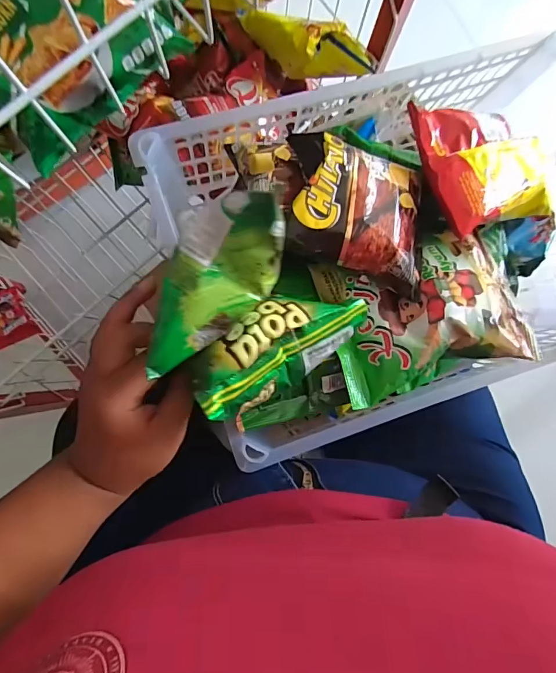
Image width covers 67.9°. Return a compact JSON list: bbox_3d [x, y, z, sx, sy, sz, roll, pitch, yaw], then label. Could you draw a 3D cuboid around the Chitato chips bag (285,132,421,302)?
[{"bbox_3d":[0.069,-0.105,0.344,0.122,0.032,0.110,12,86,-2],"label":"Chitato chips bag"}]

